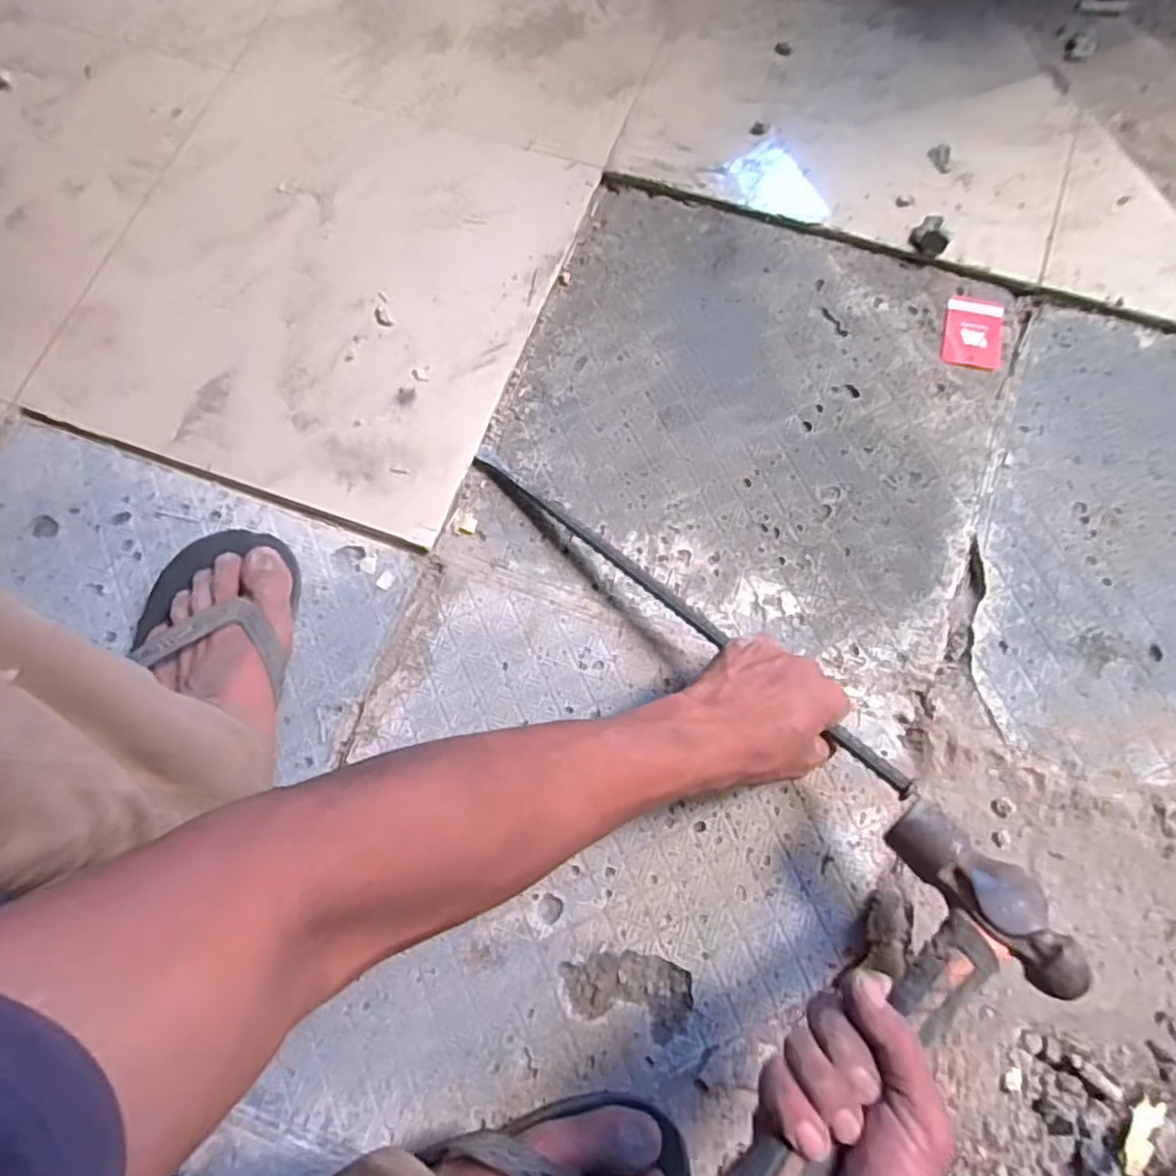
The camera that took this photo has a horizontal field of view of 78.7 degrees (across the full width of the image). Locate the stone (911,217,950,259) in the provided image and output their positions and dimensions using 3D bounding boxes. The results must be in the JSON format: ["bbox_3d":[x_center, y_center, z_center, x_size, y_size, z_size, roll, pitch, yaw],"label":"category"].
[{"bbox_3d":[0.295,-0.304,0.618,0.022,0.020,0.033,-11,75,-2],"label":"stone"}]

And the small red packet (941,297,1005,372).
[{"bbox_3d":[0.328,-0.217,0.609,0.047,0.004,0.067,10,75,4],"label":"small red packet"}]

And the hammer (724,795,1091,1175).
[{"bbox_3d":[0.146,0.225,0.363,0.249,0.043,0.108,-32,76,-26],"label":"hammer"}]

